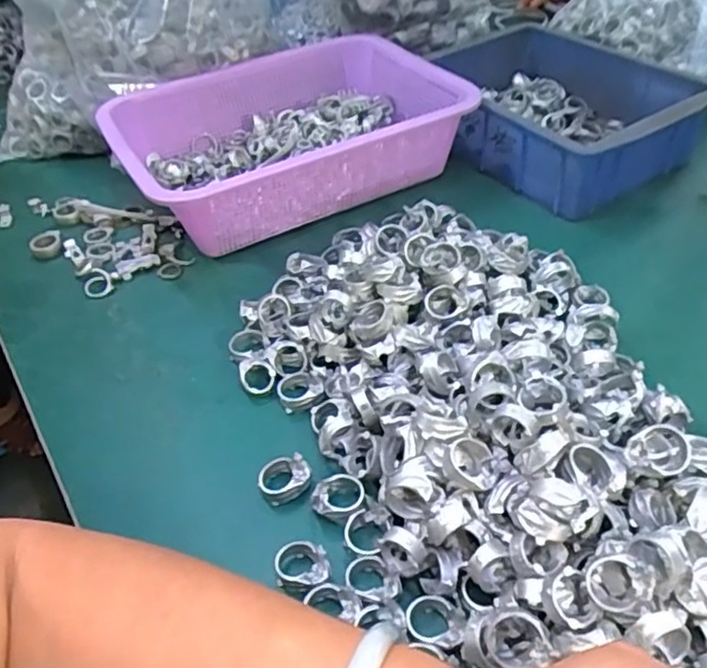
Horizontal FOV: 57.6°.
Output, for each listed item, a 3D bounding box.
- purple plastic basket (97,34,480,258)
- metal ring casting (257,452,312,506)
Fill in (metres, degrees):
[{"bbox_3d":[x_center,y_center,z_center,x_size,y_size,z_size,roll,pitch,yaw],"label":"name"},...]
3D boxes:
[{"bbox_3d":[-0.065,-0.189,0.605,0.306,0.088,0.234,-26,47,-20],"label":"purple plastic basket"},{"bbox_3d":[-0.039,0.083,0.368,0.030,0.020,0.022,-10,43,-3],"label":"metal ring casting"}]

